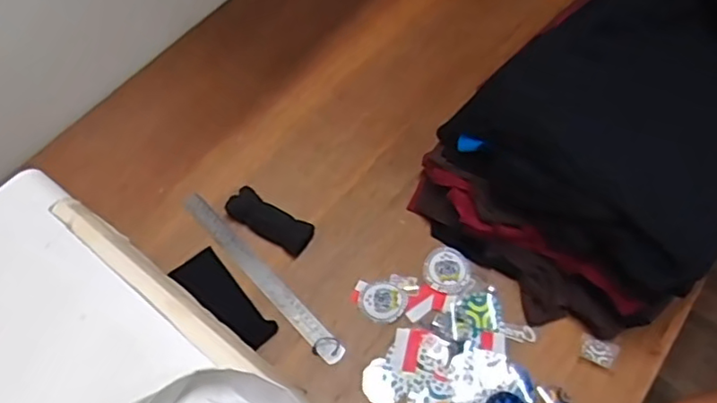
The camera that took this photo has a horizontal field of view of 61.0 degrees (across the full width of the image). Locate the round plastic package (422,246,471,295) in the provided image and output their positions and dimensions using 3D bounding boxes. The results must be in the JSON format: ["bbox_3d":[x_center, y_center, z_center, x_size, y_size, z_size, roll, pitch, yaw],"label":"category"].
[{"bbox_3d":[0.121,0.092,0.829,0.062,0.012,0.065,0,59,-1],"label":"round plastic package"}]

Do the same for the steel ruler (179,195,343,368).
[{"bbox_3d":[-0.136,0.098,0.835,0.029,0.007,0.320,-39,68,-21],"label":"steel ruler"}]

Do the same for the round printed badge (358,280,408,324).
[{"bbox_3d":[0.032,0.133,0.811,0.061,0.010,0.056,0,59,-1],"label":"round printed badge"}]

